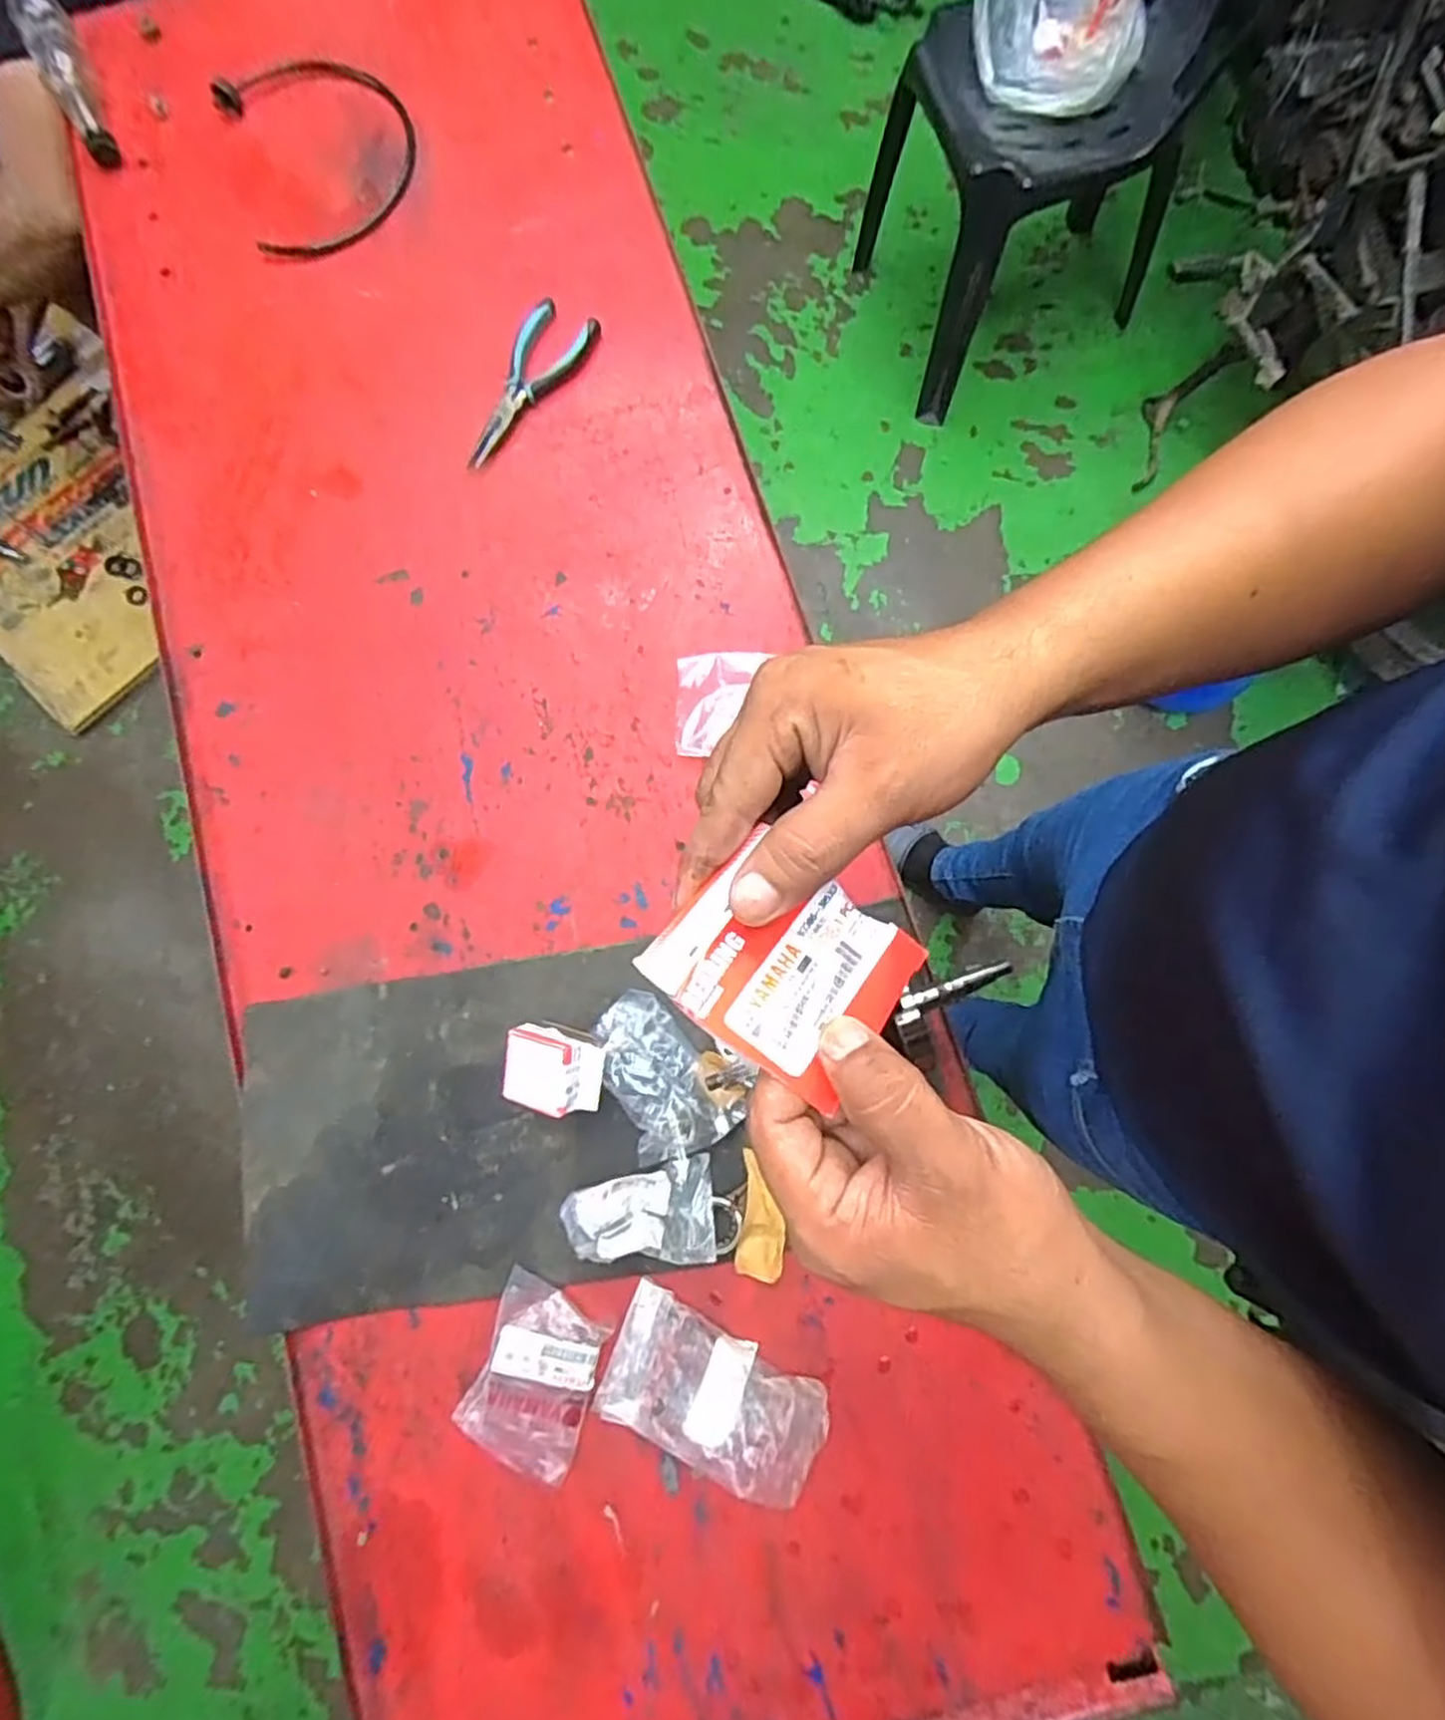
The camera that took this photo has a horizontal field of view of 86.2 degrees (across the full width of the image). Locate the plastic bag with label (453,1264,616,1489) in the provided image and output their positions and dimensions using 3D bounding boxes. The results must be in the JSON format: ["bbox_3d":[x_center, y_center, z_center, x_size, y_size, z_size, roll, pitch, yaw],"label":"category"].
[{"bbox_3d":[-0.145,0.401,0.599,0.095,0.034,0.133,22,80,5],"label":"plastic bag with label"}]

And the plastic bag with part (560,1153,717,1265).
[{"bbox_3d":[-0.066,0.284,0.617,0.114,0.040,0.070,-7,79,0],"label":"plastic bag with part"}]

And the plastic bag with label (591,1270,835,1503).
[{"bbox_3d":[-0.005,0.409,0.589,0.168,0.042,0.096,20,80,5],"label":"plastic bag with label"}]

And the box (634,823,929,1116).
[{"bbox_3d":[0.022,0.036,0.276,0.082,0.022,0.068,36,82,7],"label":"box"}]

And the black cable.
[{"bbox_3d":[-0.436,-0.781,0.836,0.193,0.032,0.269,-20,79,-3],"label":"black cable"}]

